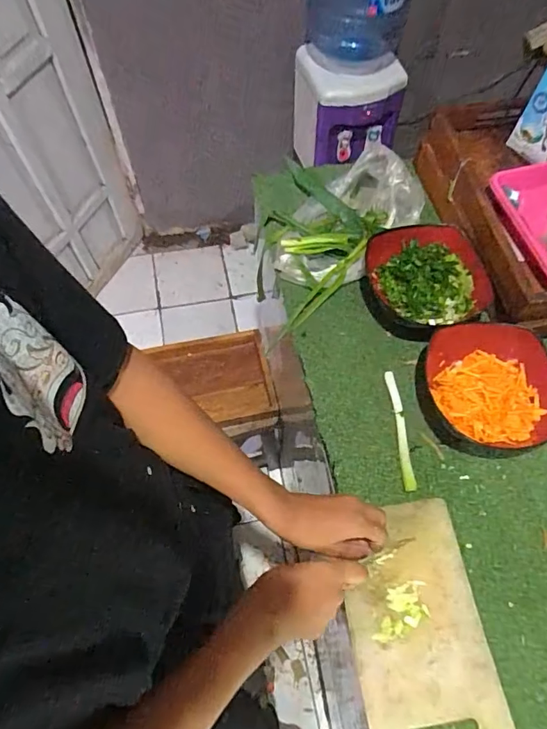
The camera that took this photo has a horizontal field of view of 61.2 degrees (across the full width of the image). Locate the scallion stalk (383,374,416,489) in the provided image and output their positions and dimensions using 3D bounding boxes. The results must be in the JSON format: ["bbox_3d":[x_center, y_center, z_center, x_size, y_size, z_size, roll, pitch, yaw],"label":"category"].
[{"bbox_3d":[0.175,0.089,0.639,0.016,0.006,0.168,-3,64,-2],"label":"scallion stalk"}]

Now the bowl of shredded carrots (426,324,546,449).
[{"bbox_3d":[0.316,0.033,0.643,0.183,0.052,0.167,0,64,-1],"label":"bowl of shredded carrots"}]

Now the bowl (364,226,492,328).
[{"bbox_3d":[0.245,-0.139,0.725,0.157,0.053,0.171,0,64,-1],"label":"bowl"}]

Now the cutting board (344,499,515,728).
[{"bbox_3d":[0.160,0.288,0.523,0.148,0.012,0.243,-7,64,-4],"label":"cutting board"}]

